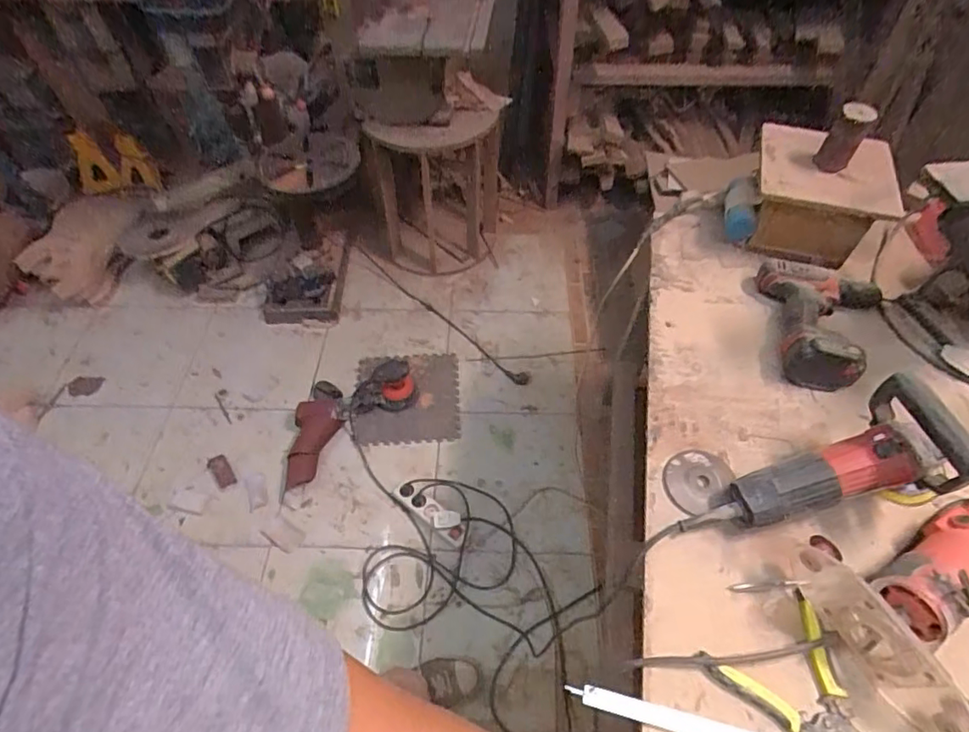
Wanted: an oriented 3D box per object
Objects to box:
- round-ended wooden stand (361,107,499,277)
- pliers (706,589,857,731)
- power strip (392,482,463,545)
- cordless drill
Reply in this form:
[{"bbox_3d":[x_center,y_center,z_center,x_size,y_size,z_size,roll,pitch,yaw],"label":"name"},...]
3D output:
[{"bbox_3d":[-0.173,-0.671,1.870,0.443,0.520,0.510,-3,53,0],"label":"round-ended wooden stand"},{"bbox_3d":[0.328,0.327,0.532,0.138,0.012,0.141,-28,57,-17],"label":"pliers"},{"bbox_3d":[-0.144,0.376,1.362,0.231,0.044,0.054,32,61,23],"label":"power strip"},{"bbox_3d":[0.488,-0.070,0.783,0.169,0.068,0.209,19,56,15],"label":"cordless drill"}]

